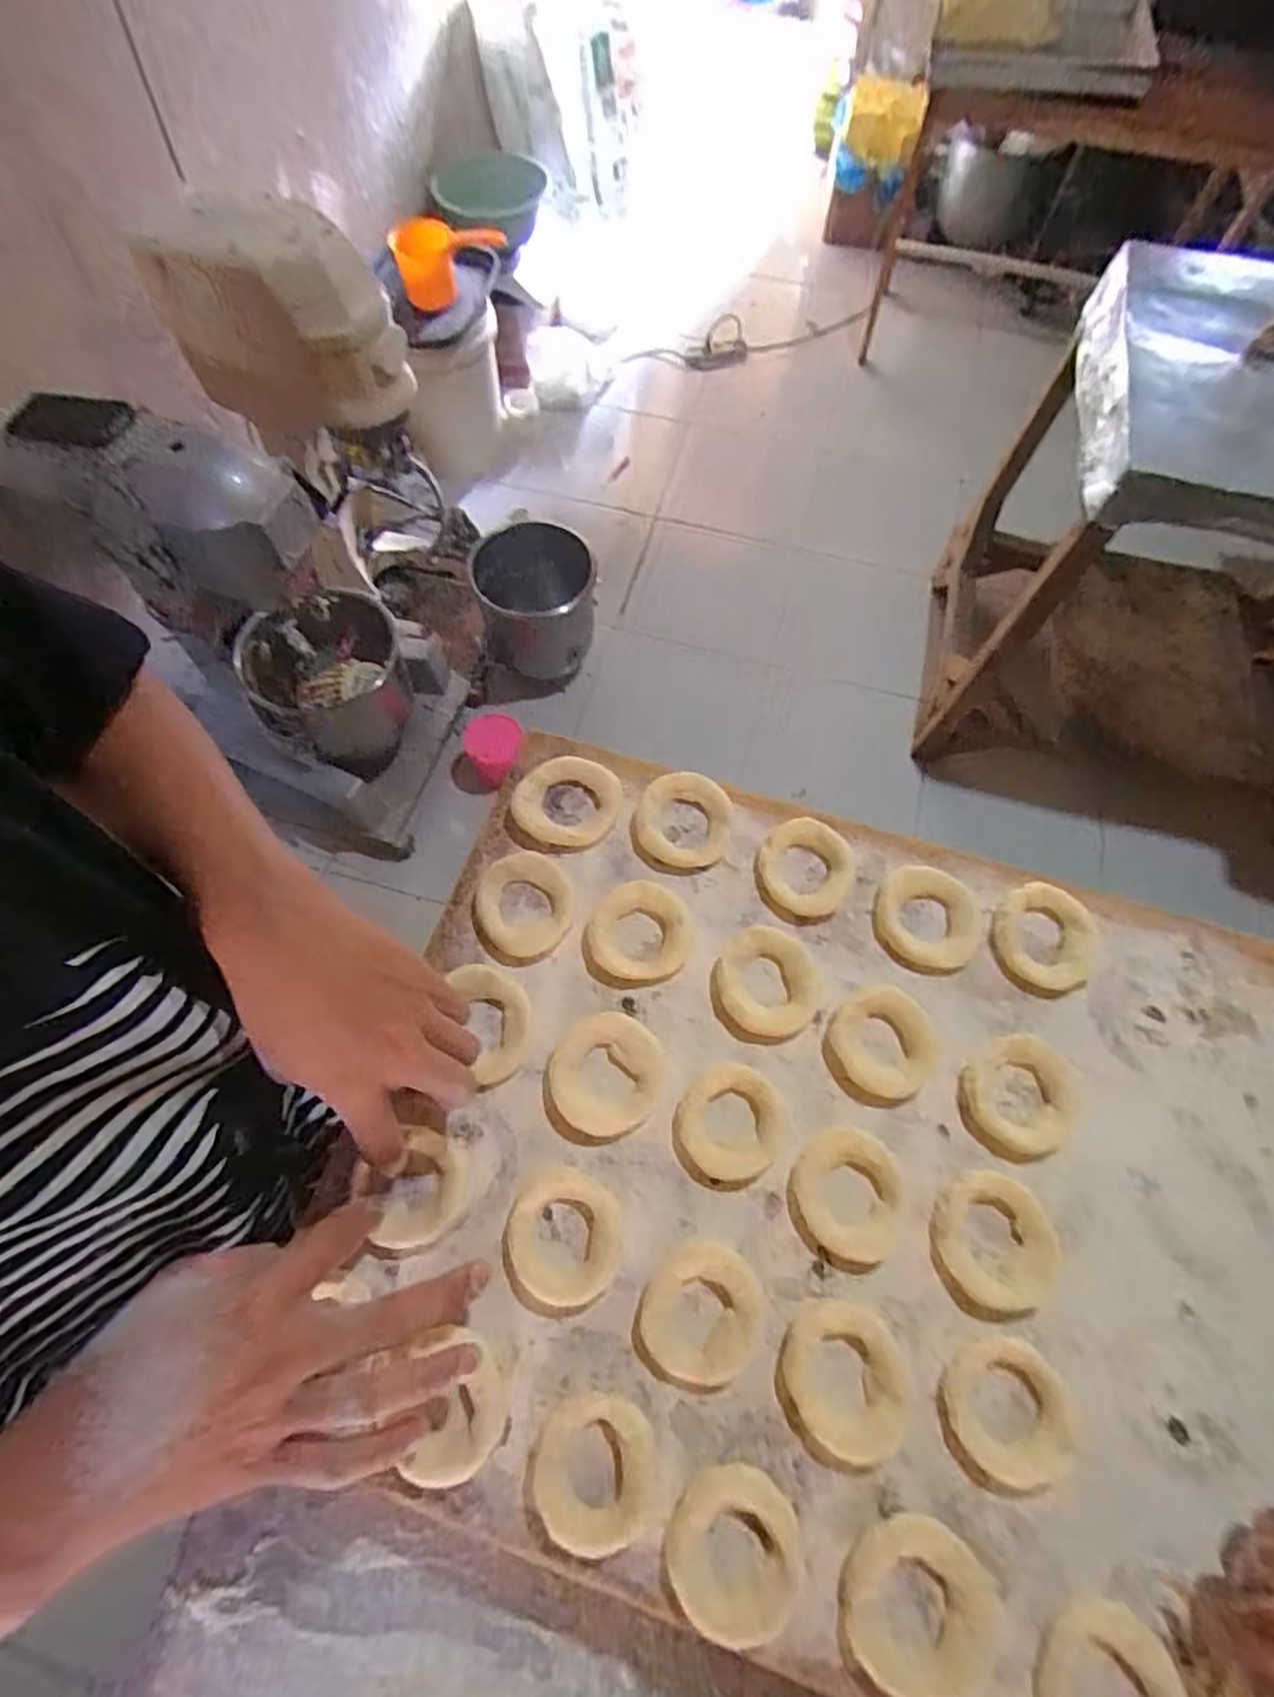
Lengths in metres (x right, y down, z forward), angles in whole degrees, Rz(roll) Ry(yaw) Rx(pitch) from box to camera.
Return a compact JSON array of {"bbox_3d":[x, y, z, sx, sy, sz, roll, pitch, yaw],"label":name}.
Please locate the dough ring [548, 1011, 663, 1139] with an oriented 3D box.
[{"bbox_3d":[-0.018,0.130,0.402,0.064,0.012,0.065,0,66,-1],"label":"dough ring"}]

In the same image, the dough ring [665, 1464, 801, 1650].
[{"bbox_3d":[0.045,0.326,0.321,0.060,0.014,0.061,0,66,-1],"label":"dough ring"}]

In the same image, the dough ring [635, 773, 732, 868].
[{"bbox_3d":[0.032,-0.020,0.464,0.061,0.012,0.063,0,66,-1],"label":"dough ring"}]

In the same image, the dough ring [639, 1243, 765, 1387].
[{"bbox_3d":[0.035,0.238,0.354,0.056,0.011,0.062,33,69,13],"label":"dough ring"}]

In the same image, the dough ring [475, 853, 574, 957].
[{"bbox_3d":[-0.072,0.036,0.443,0.060,0.010,0.064,0,66,-1],"label":"dough ring"}]

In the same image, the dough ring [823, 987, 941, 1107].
[{"bbox_3d":[0.145,0.116,0.407,0.061,0.014,0.065,0,66,-1],"label":"dough ring"}]

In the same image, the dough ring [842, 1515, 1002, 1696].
[{"bbox_3d":[0.129,0.344,0.310,0.069,0.010,0.063,0,66,-1],"label":"dough ring"}]

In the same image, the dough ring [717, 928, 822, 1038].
[{"bbox_3d":[0.081,0.082,0.424,0.061,0.008,0.063,0,66,-1],"label":"dough ring"}]

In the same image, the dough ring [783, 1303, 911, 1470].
[{"bbox_3d":[0.103,0.267,0.344,0.059,0.013,0.066,-12,66,-6],"label":"dough ring"}]

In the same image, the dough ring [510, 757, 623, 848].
[{"bbox_3d":[-0.047,-0.031,0.471,0.074,0.011,0.060,-22,68,-11],"label":"dough ring"}]

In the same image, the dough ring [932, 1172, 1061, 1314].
[{"bbox_3d":[0.190,0.208,0.365,0.057,0.015,0.063,-13,67,-7],"label":"dough ring"}]

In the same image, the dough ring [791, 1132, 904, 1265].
[{"bbox_3d":[0.115,0.188,0.376,0.054,0.010,0.063,5,66,1],"label":"dough ring"}]

